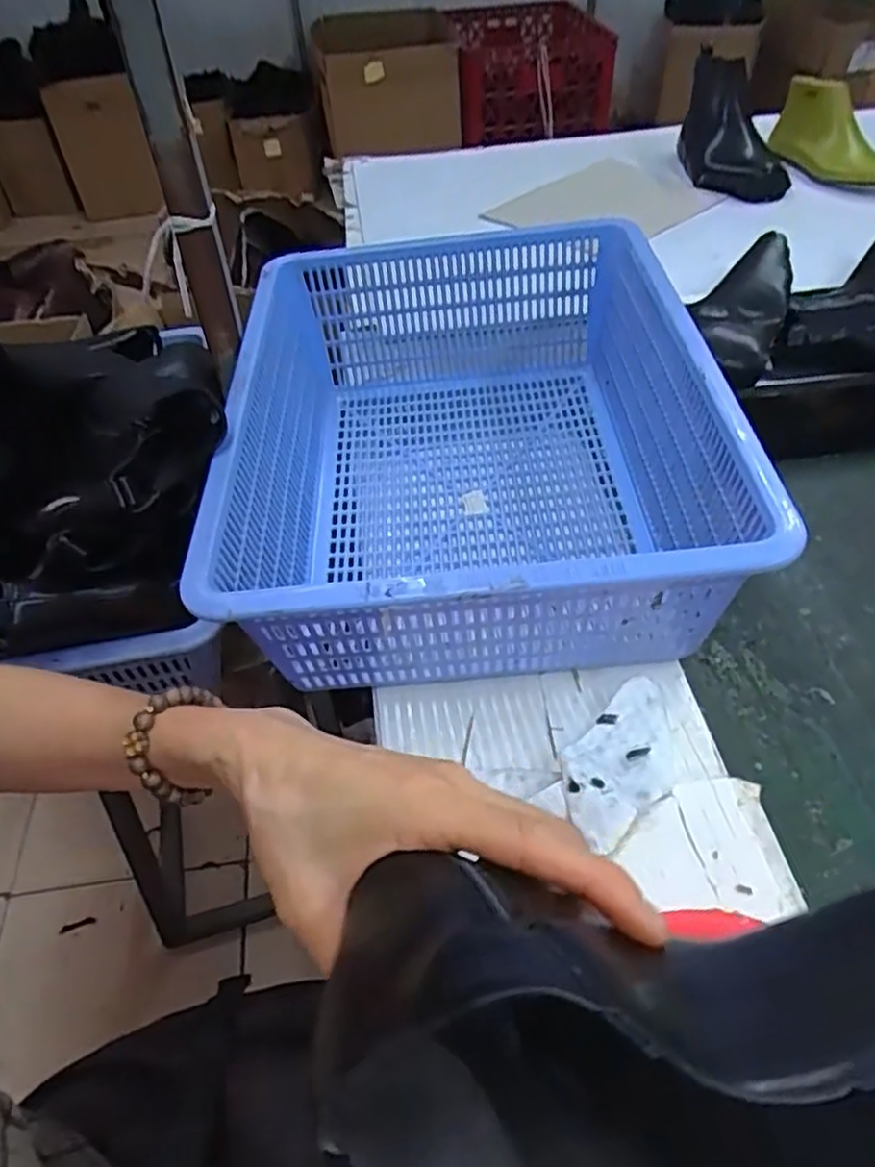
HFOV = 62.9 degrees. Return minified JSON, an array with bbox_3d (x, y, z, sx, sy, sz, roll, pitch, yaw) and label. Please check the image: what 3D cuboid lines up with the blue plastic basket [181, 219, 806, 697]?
[{"bbox_3d":[0.025,-0.117,0.621,0.367,0.167,0.466,-4,48,1],"label":"blue plastic basket"}]

